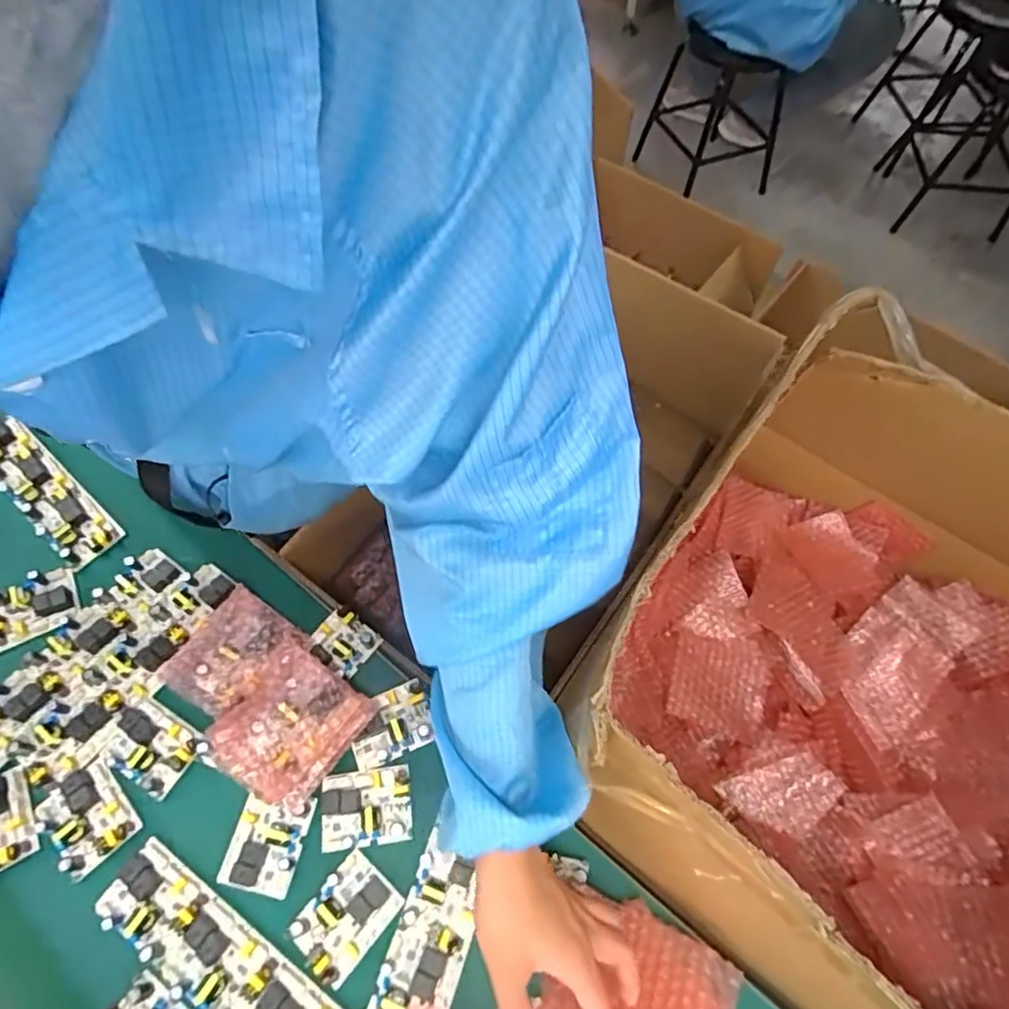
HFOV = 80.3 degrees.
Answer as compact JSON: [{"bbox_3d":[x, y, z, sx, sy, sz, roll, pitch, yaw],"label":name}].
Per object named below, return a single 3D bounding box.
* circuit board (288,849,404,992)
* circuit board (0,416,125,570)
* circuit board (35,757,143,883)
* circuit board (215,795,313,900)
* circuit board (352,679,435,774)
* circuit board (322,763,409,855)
[{"bbox_3d":[-0.135,0.349,0.503,0.060,0.019,0.081,37,68,17],"label":"circuit board"},{"bbox_3d":[-0.531,-0.019,0.686,0.230,0.019,0.063,39,69,17],"label":"circuit board"},{"bbox_3d":[-0.378,0.280,0.534,0.086,0.020,0.066,41,70,18],"label":"circuit board"},{"bbox_3d":[-0.211,0.300,0.531,0.058,0.014,0.075,12,63,5],"label":"circuit board"},{"bbox_3d":[-0.112,0.213,0.580,0.081,0.016,0.060,-23,66,-12],"label":"circuit board"},{"bbox_3d":[-0.127,0.274,0.541,0.080,0.022,0.060,-7,63,-4],"label":"circuit board"}]

